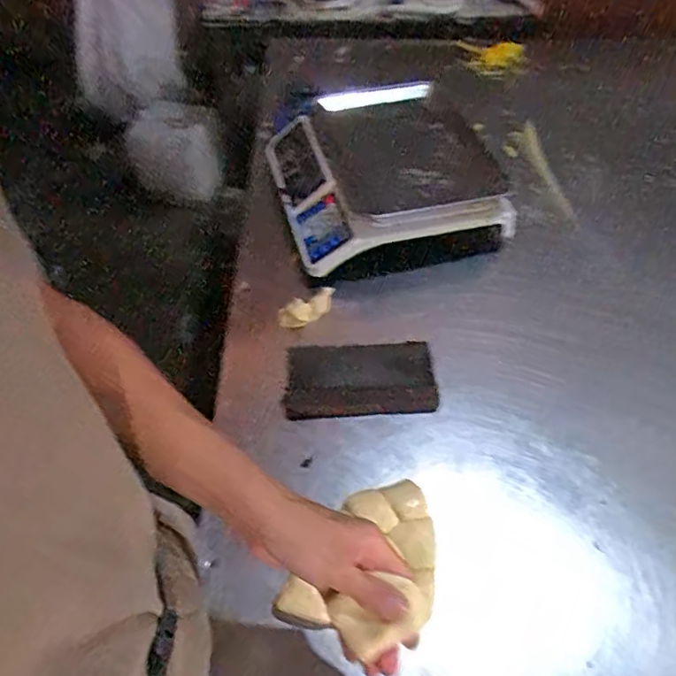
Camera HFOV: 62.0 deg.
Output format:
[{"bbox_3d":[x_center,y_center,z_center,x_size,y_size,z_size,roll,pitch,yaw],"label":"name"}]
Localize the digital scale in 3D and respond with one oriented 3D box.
[{"bbox_3d":[0.067,-0.273,0.916,0.324,0.120,0.362,-13,55,-10],"label":"digital scale"}]

